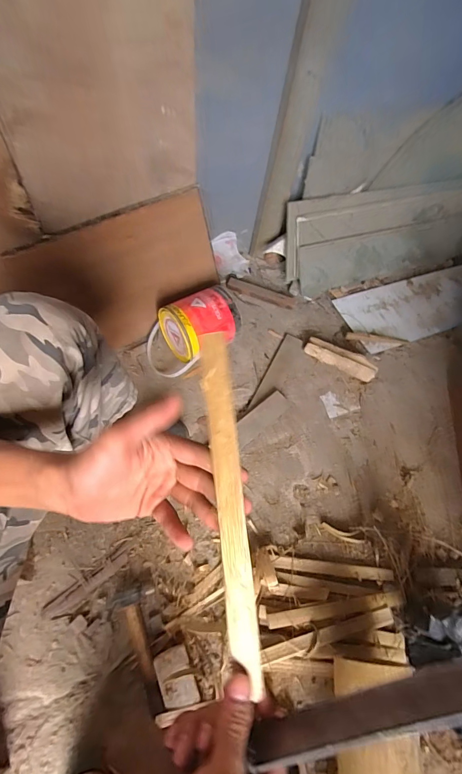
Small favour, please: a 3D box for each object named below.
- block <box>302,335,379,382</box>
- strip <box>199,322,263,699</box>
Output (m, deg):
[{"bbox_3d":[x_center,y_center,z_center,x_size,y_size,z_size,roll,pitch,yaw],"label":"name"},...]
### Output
[{"bbox_3d":[0.300,-0.075,0.982,0.198,0.056,0.047,30,60,10],"label":"block"},{"bbox_3d":[-0.001,0.092,0.272,0.021,0.007,0.262,-6,89,-8],"label":"strip"}]

